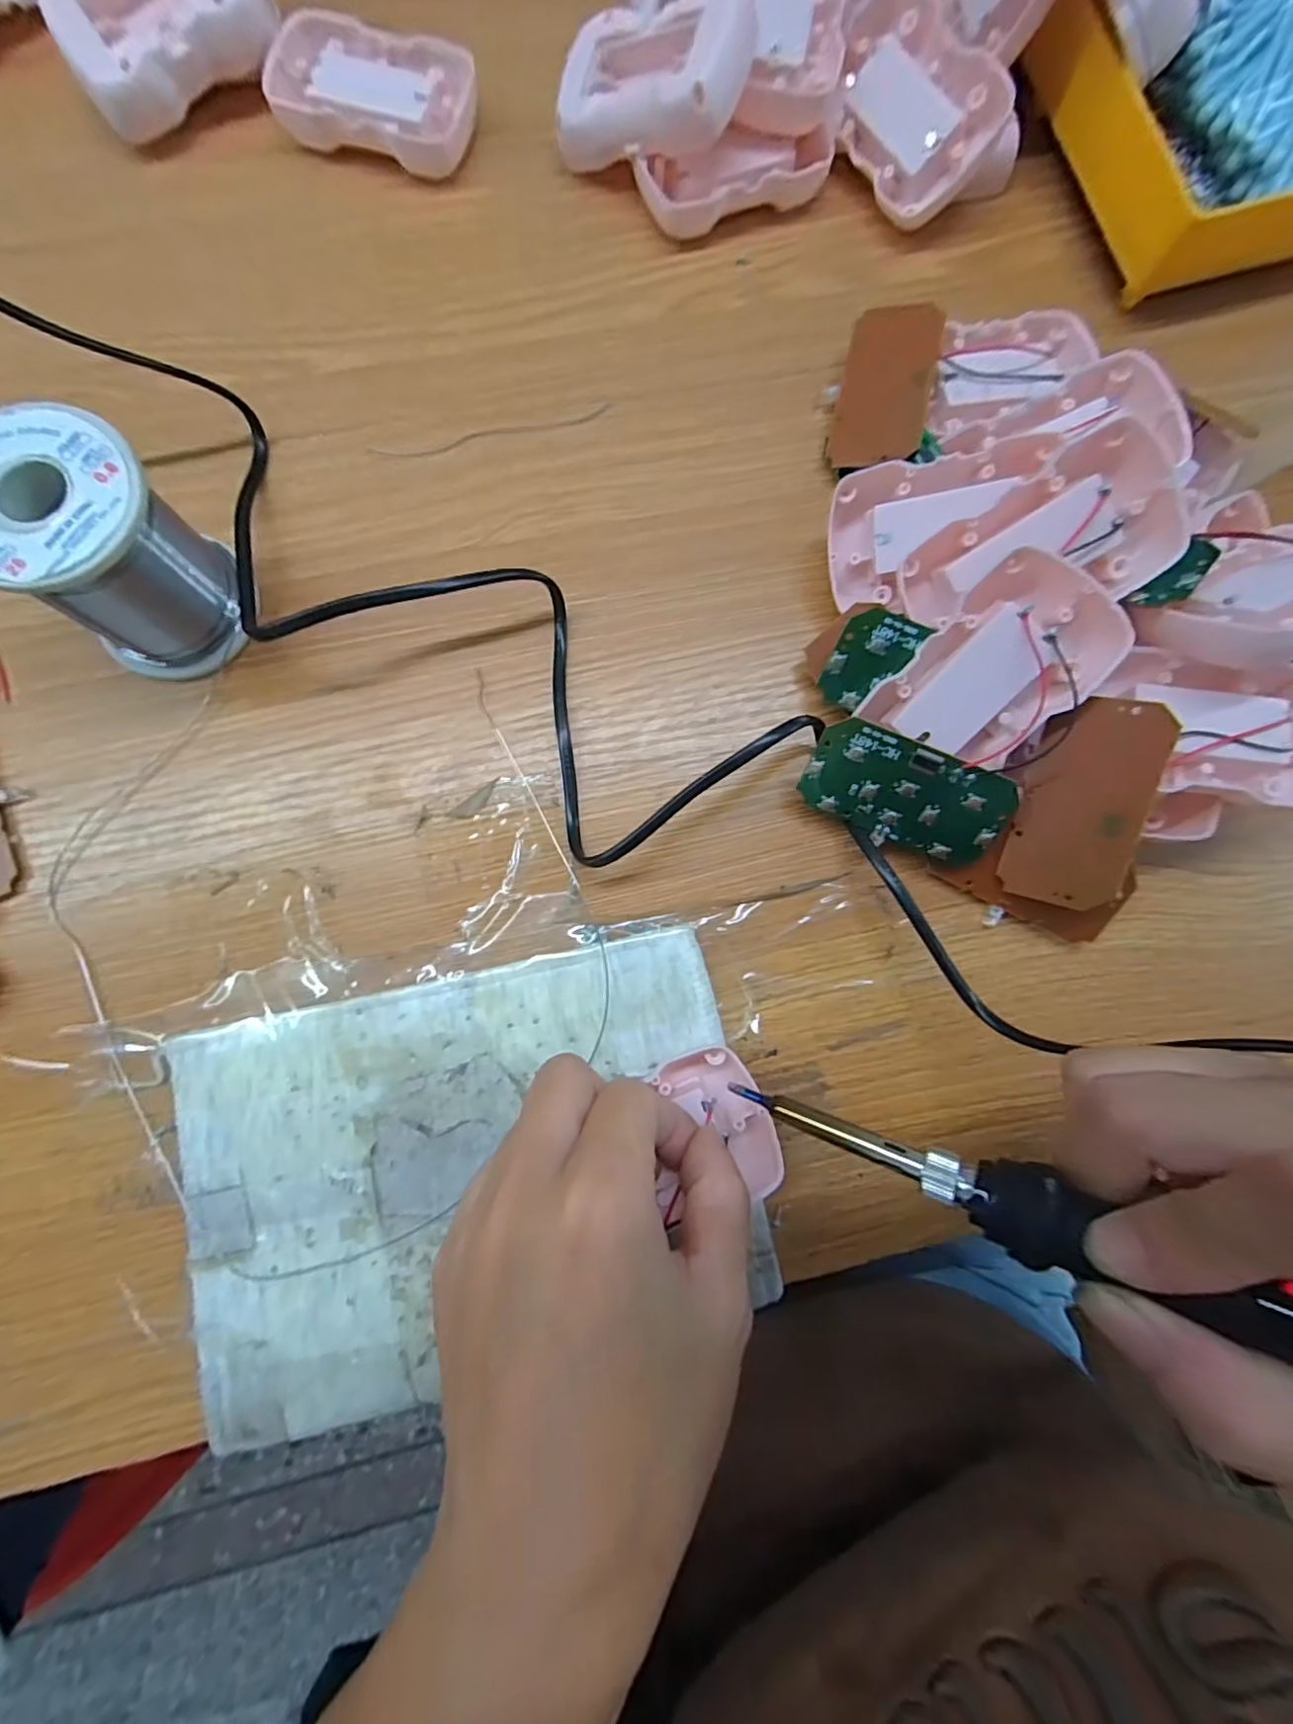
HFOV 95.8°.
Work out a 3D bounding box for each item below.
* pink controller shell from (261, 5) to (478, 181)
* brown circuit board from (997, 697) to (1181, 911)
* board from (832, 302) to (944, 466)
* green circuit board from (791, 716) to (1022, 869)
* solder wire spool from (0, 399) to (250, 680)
[{"bbox_3d":[-0.125,-0.349,0.267,0.086,0.019,0.052,12,81,-2],"label":"pink controller shell"},{"bbox_3d":[0.158,-0.020,0.212,0.038,0.005,0.074,20,106,39],"label":"brown circuit board"},{"bbox_3d":[0.103,-0.204,0.250,0.037,0.004,0.068,11,89,19],"label":"board"},{"bbox_3d":[0.098,-0.025,0.221,0.074,0.004,0.038,24,121,4],"label":"green circuit board"},{"bbox_3d":[-0.191,-0.109,0.210,0.061,0.064,0.059,39,81,3],"label":"solder wire spool"}]

